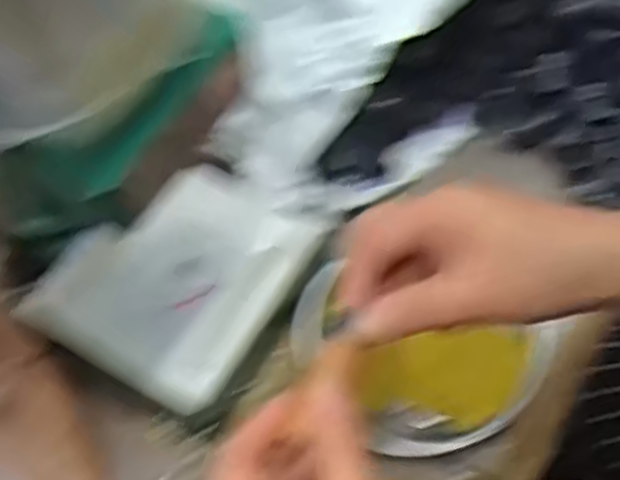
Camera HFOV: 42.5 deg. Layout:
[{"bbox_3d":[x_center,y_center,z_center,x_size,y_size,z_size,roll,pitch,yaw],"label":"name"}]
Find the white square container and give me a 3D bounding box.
[{"bbox_3d":[-0.074,0.020,0.447,0.112,0.033,0.129,26,62,20],"label":"white square container"}]

